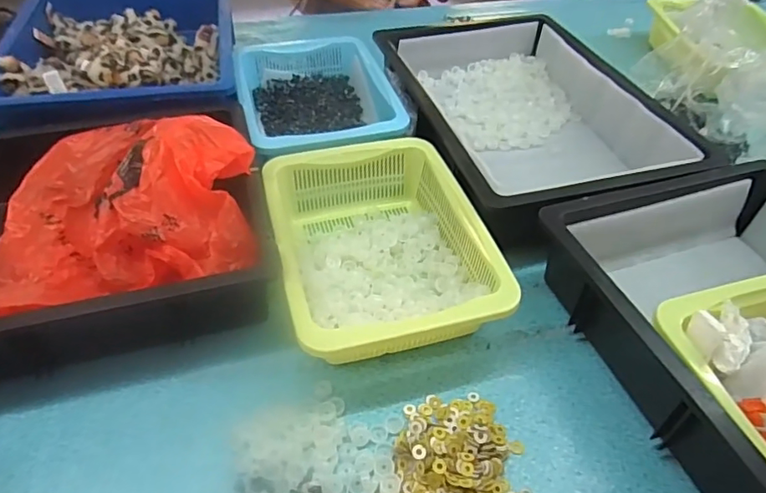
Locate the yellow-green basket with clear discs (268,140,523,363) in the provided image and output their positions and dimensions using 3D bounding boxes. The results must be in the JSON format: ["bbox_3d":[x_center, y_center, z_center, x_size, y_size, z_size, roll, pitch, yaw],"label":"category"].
[{"bbox_3d":[-0.010,-0.003,0.575,0.204,0.079,0.283,-10,45,-13],"label":"yellow-green basket with clear discs"}]

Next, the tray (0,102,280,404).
[{"bbox_3d":[-0.333,-0.031,0.508,0.432,0.202,0.268,-13,46,-17],"label":"tray"}]

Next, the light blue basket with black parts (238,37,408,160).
[{"bbox_3d":[-0.101,-0.217,0.782,0.207,0.070,0.314,-11,46,-13],"label":"light blue basket with black parts"}]

